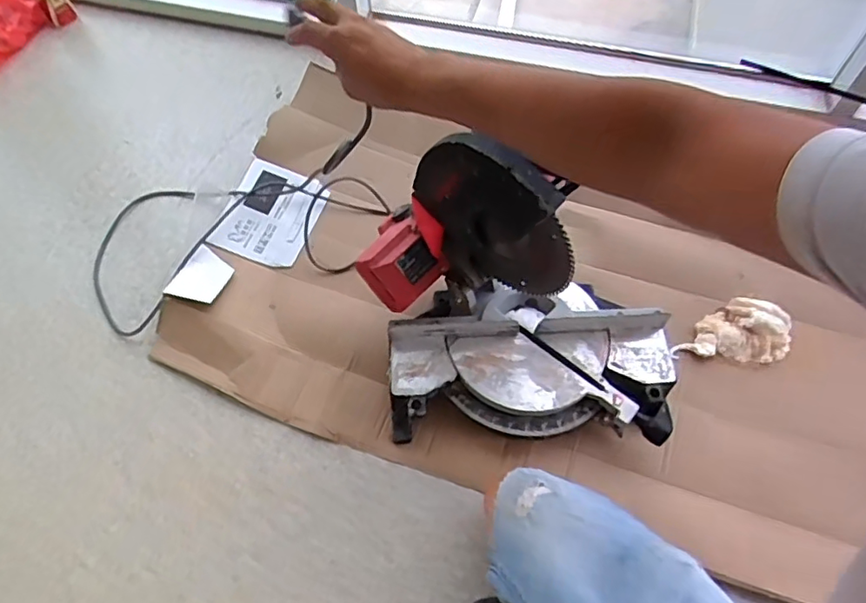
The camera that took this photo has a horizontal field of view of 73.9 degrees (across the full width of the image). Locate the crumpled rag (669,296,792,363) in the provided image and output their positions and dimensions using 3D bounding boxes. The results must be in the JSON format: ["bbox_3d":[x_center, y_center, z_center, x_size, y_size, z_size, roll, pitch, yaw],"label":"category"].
[{"bbox_3d":[0.511,0.045,0.966,0.167,0.072,0.093,10,60,5],"label":"crumpled rag"}]

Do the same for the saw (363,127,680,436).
[{"bbox_3d":[0.135,-0.004,0.825,0.461,0.437,0.328,-2,60,-2],"label":"saw"}]

